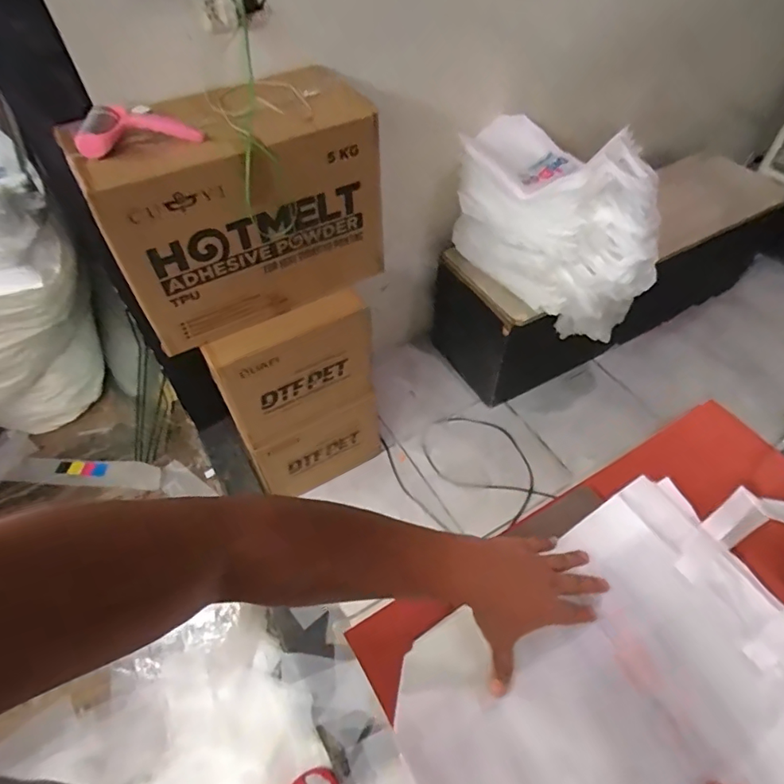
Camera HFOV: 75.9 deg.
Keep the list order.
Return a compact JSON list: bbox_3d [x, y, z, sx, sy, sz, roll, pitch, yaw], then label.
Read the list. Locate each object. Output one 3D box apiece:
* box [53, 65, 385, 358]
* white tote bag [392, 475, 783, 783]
[{"bbox_3d":[-0.299,-0.363,1.040,0.532,0.386,0.218,-30,58,-20],"label":"box"},{"bbox_3d":[0.272,0.272,0.509,0.517,0.029,0.288,-28,57,-19],"label":"white tote bag"}]

